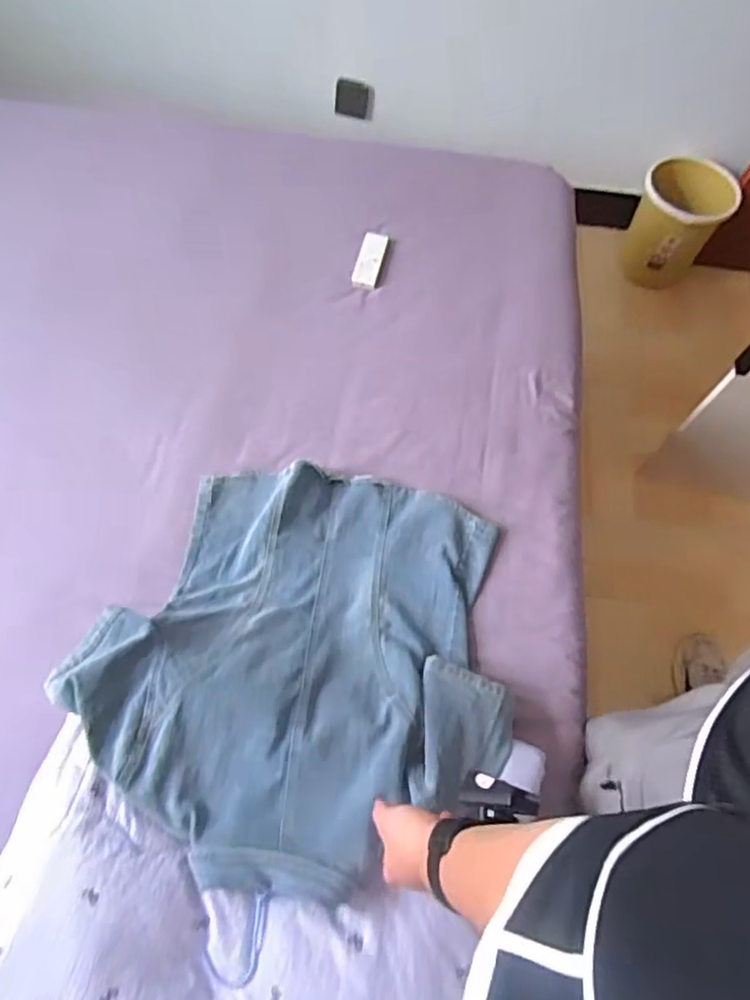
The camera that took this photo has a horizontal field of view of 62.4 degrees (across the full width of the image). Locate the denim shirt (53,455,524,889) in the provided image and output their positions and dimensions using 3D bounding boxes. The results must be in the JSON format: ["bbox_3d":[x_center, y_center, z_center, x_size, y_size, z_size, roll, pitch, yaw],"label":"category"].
[{"bbox_3d":[-0.075,0.174,0.807,0.500,0.144,0.532,1,64,-2],"label":"denim shirt"}]

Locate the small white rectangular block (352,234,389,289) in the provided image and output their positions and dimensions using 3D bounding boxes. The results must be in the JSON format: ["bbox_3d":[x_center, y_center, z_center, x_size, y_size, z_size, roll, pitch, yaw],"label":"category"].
[{"bbox_3d":[-0.009,-0.461,1.190,0.050,0.023,0.132,12,64,3],"label":"small white rectangular block"}]

